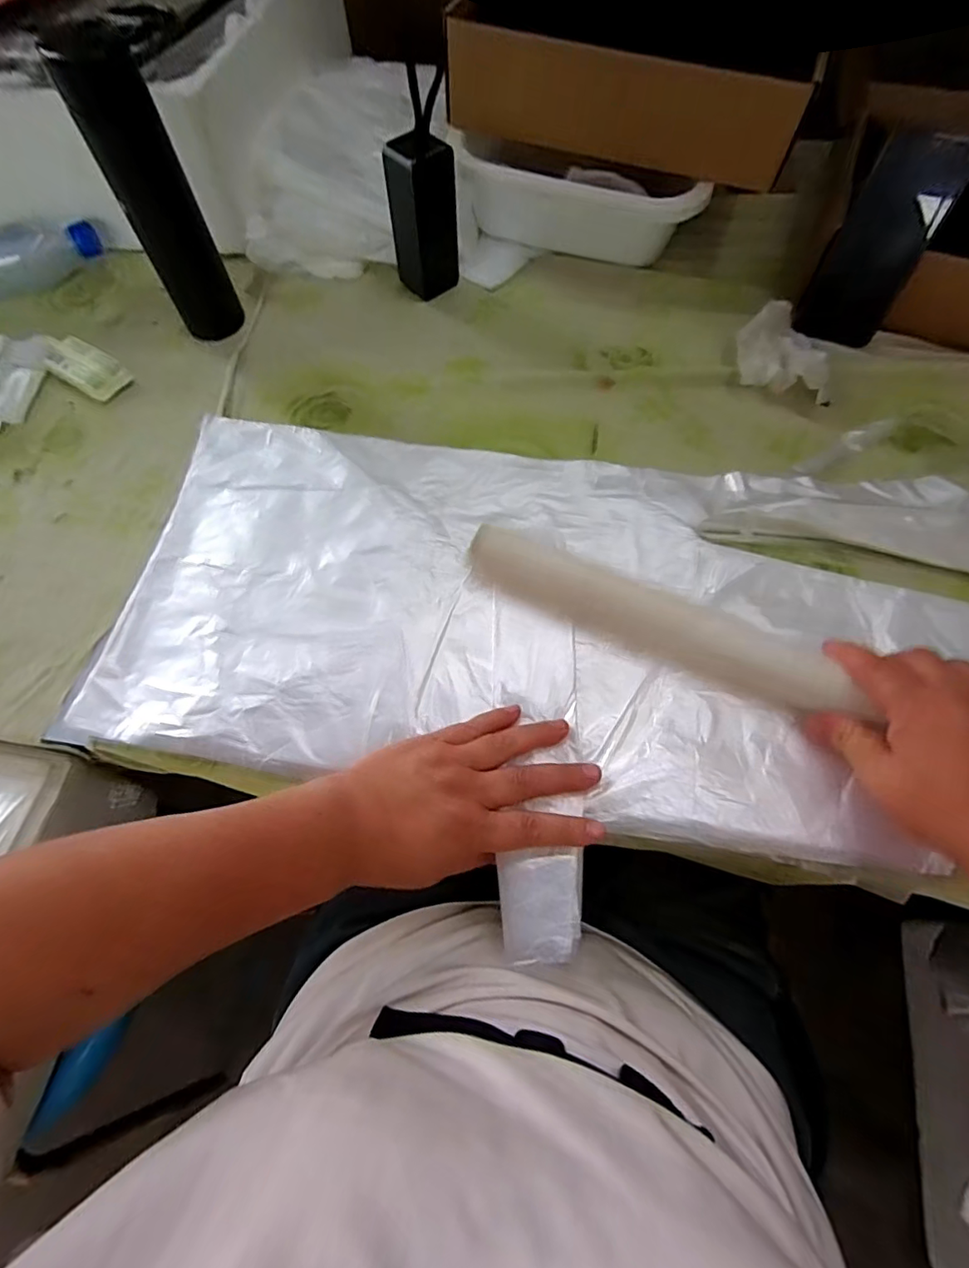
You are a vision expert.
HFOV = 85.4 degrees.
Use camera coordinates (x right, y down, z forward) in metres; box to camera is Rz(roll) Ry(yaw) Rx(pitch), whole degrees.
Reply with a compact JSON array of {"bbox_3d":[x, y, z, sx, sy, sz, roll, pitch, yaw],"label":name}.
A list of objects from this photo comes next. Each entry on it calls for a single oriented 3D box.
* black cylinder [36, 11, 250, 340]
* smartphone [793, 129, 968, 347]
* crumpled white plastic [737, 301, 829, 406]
[{"bbox_3d":[-0.295,-0.390,0.476,0.065,0.209,0.061,-32,69,-12],"label":"black cylinder"},{"bbox_3d":[0.380,-0.373,0.508,0.079,0.161,0.008,37,54,23],"label":"smartphone"},{"bbox_3d":[0.305,-0.291,0.536,0.087,0.019,0.126,15,67,8],"label":"crumpled white plastic"}]

